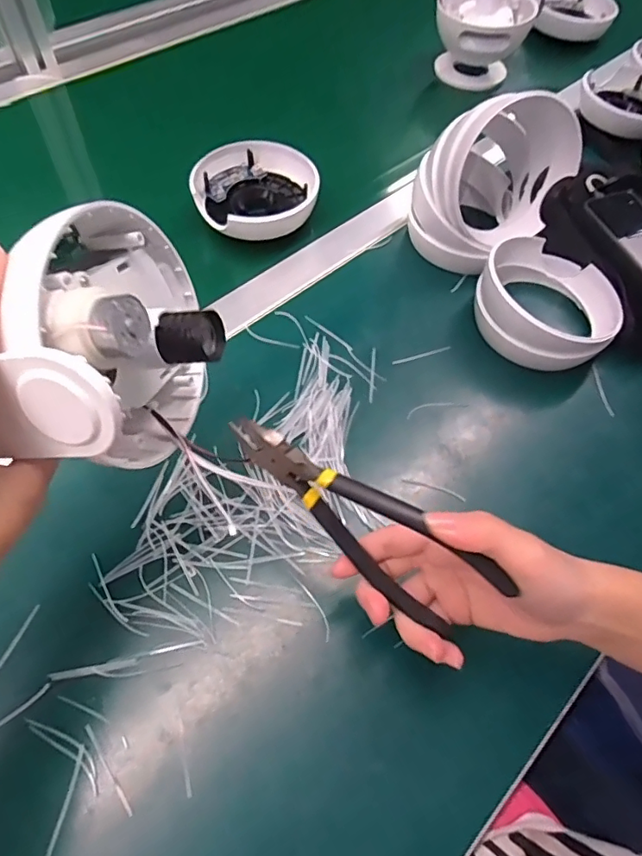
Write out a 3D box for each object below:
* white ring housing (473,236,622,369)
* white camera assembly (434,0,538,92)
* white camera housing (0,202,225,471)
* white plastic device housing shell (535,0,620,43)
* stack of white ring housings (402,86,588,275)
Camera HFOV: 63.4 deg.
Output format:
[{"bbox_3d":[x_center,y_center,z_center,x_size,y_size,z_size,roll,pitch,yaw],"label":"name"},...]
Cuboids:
[{"bbox_3d":[0.188,-0.107,0.427,0.109,0.051,0.115,1,60,-2],"label":"white ring housing"},{"bbox_3d":[0.195,-0.487,0.637,0.107,0.114,0.096,18,60,7],"label":"white camera assembly"},{"bbox_3d":[-0.085,-0.039,0.238,0.072,0.103,0.123,11,59,6],"label":"white camera housing"},{"bbox_3d":[0.351,-0.576,0.720,0.104,0.027,0.112,10,60,2],"label":"white plastic device housing shell"},{"bbox_3d":[0.148,-0.216,0.450,0.104,0.116,0.116,38,65,18],"label":"stack of white ring housings"}]

